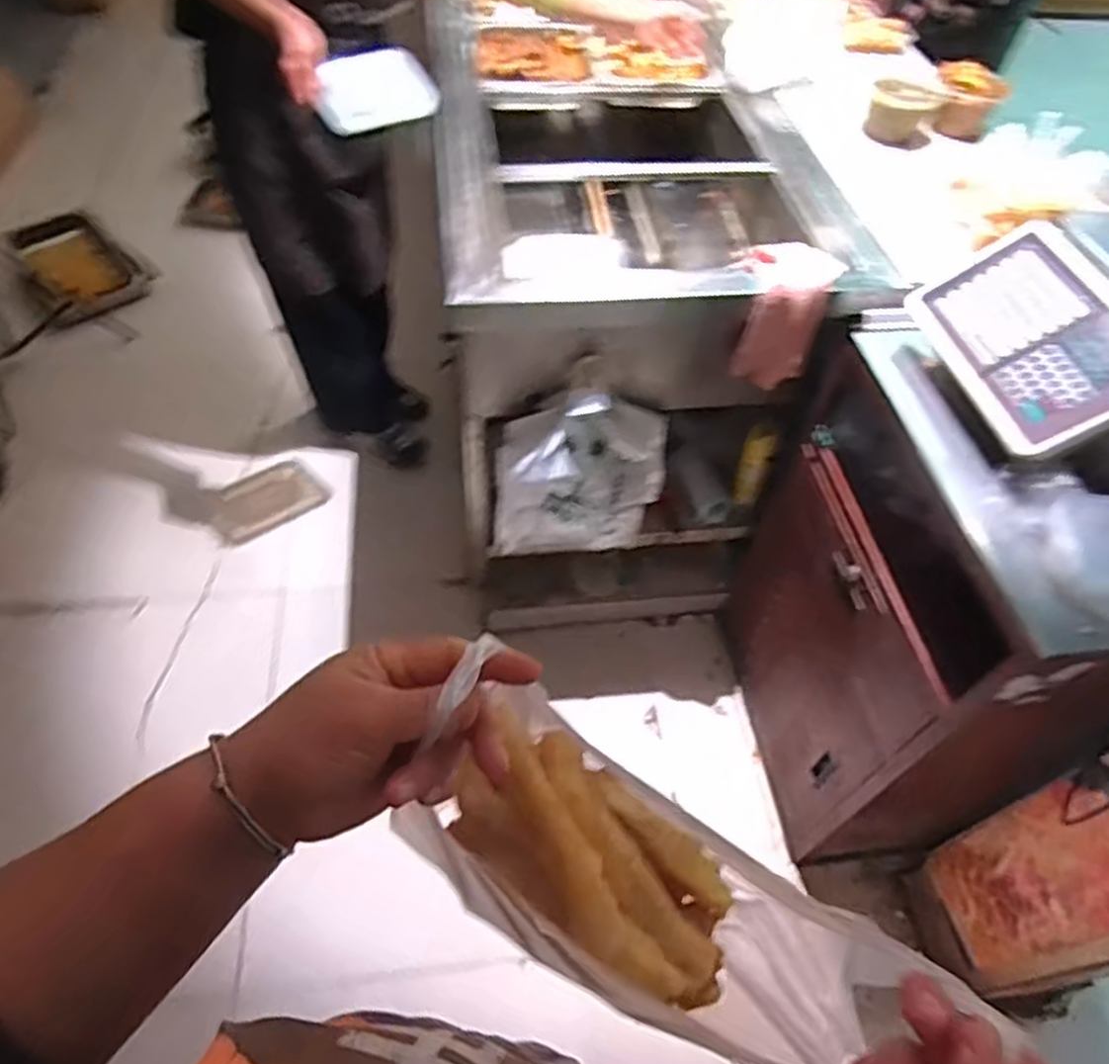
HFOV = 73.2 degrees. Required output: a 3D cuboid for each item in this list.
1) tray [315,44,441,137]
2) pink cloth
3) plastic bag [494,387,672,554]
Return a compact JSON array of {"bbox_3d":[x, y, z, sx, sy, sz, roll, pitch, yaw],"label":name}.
[{"bbox_3d":[-0.283,-0.711,1.198,0.189,0.108,0.027,-21,41,-16],"label":"tray"},{"bbox_3d":[0.336,-0.333,1.146,0.142,0.139,0.165,19,57,14],"label":"pink cloth"},{"bbox_3d":[0.044,-0.099,1.276,0.302,0.292,0.112,-5,55,-3],"label":"plastic bag"}]

